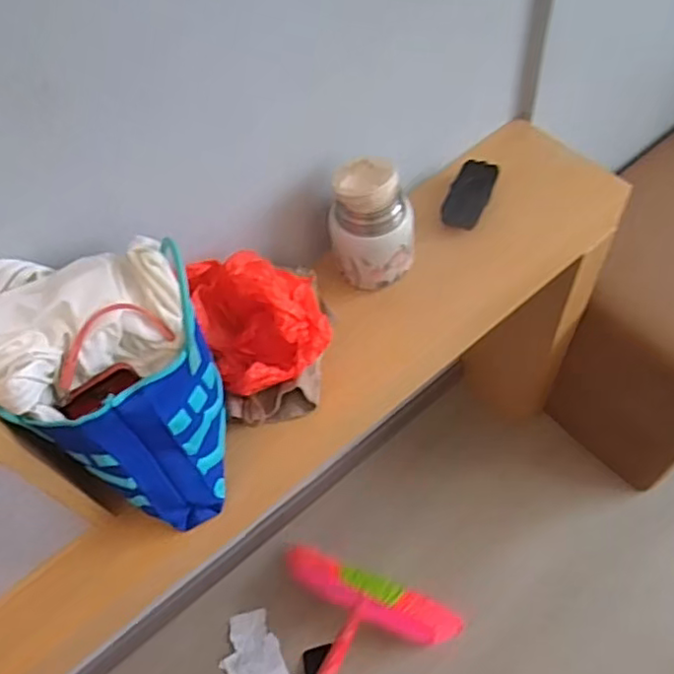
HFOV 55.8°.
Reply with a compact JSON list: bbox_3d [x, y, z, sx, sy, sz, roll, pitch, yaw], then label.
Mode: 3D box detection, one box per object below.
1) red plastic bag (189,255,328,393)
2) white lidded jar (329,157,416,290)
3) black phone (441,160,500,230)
[{"bbox_3d":[-0.081,-0.022,0.682,0.127,0.089,0.128,-19,58,-5],"label":"red plastic bag"},{"bbox_3d":[0.041,-0.135,0.738,0.091,0.134,0.096,-3,58,5],"label":"white lidded jar"},{"bbox_3d":[0.175,-0.188,0.837,0.051,0.009,0.110,17,62,17],"label":"black phone"}]

